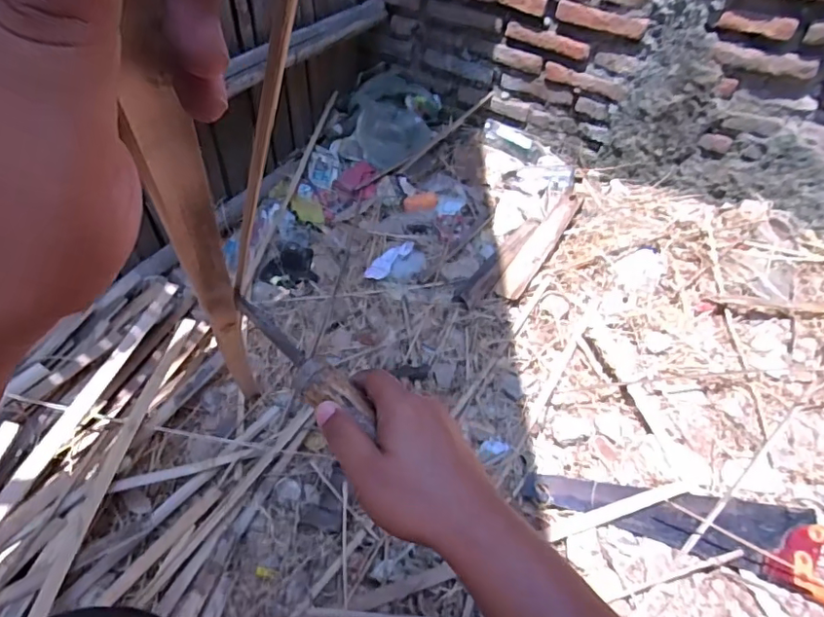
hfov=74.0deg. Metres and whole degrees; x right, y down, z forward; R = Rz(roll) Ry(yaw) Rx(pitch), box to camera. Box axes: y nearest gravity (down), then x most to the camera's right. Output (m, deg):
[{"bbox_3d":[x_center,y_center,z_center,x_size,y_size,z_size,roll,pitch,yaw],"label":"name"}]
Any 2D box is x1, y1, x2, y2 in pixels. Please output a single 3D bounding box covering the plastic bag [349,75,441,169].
[{"bbox_3d":[-0.043,-0.494,1.443,0.237,0.096,0.281,3,49,-3],"label":"plastic bag"}]

